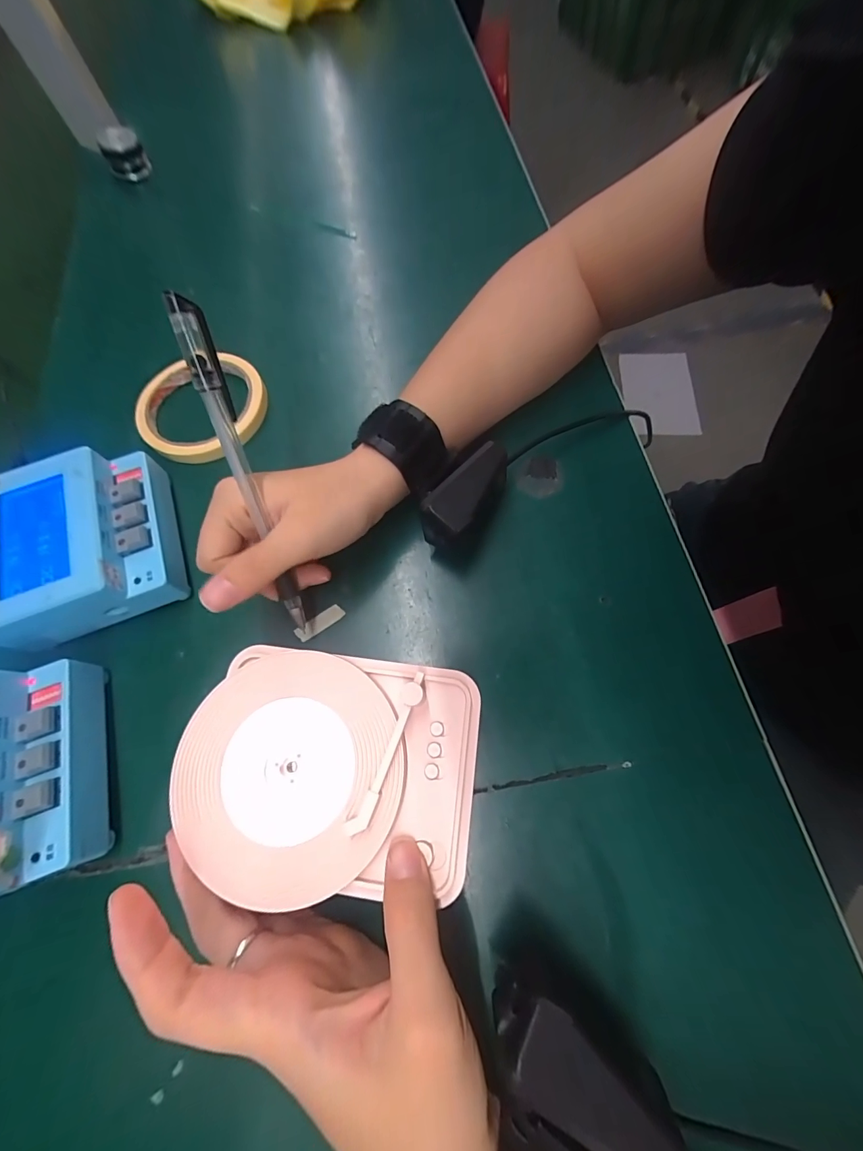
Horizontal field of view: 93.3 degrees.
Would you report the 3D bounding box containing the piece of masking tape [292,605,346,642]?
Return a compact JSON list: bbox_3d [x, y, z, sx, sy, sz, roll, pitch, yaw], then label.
[{"bbox_3d":[-0.069,0.029,0.253,0.031,0.004,0.010,-33,78,-13],"label":"piece of masking tape"}]

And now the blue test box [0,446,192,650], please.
[{"bbox_3d":[-0.210,-0.019,0.252,0.103,0.050,0.102,-20,70,-6],"label":"blue test box"}]

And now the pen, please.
[{"bbox_3d":[-0.087,-0.041,0.195,0.011,0.154,0.009,-12,27,-3],"label":"pen"}]

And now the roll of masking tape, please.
[{"bbox_3d":[-0.171,-0.128,0.304,0.087,0.015,0.092,-1,69,2],"label":"roll of masking tape"}]

